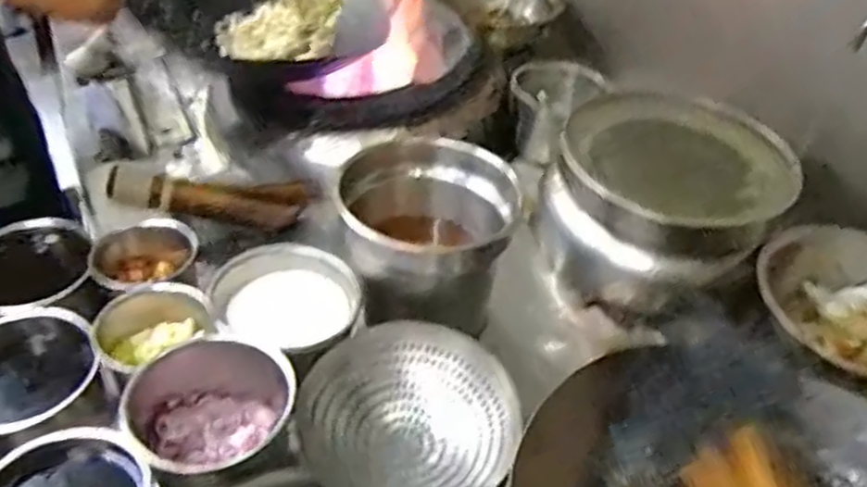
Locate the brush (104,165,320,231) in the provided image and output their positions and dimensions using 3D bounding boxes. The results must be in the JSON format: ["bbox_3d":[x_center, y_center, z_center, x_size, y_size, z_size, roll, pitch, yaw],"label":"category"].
[{"bbox_3d":[-0.339,-0.075,1.129,0.302,0.064,0.062,5,37,-27],"label":"brush"}]

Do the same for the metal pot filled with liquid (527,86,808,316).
[{"bbox_3d":[0.339,-0.073,1.136,0.317,0.231,0.314,1,40,-6],"label":"metal pot filled with liquid"}]

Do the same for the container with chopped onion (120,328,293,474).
[{"bbox_3d":[-0.226,0.189,0.754,0.163,0.117,0.159,-10,43,-18],"label":"container with chopped onion"}]

